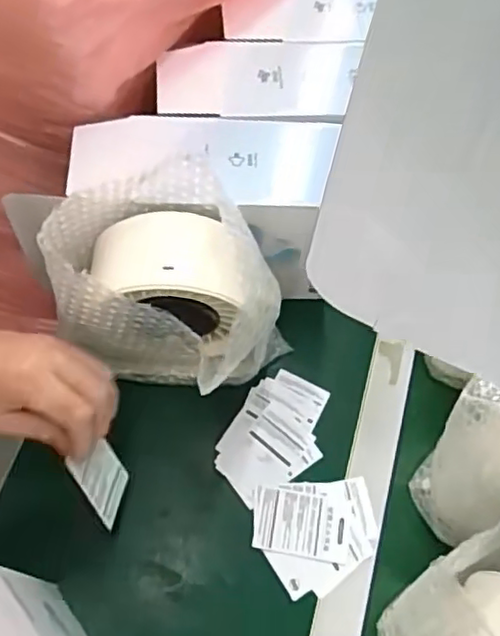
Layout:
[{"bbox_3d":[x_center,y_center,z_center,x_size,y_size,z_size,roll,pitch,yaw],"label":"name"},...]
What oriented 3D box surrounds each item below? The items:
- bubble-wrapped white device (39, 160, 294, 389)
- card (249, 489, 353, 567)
[{"bbox_3d":[-0.059,-0.017,0.547,0.164,0.216,0.131,24,65,8],"label":"bubble-wrapped white device"},{"bbox_3d":[0.047,0.186,0.574,0.083,0.004,0.055,10,63,1],"label":"card"}]

